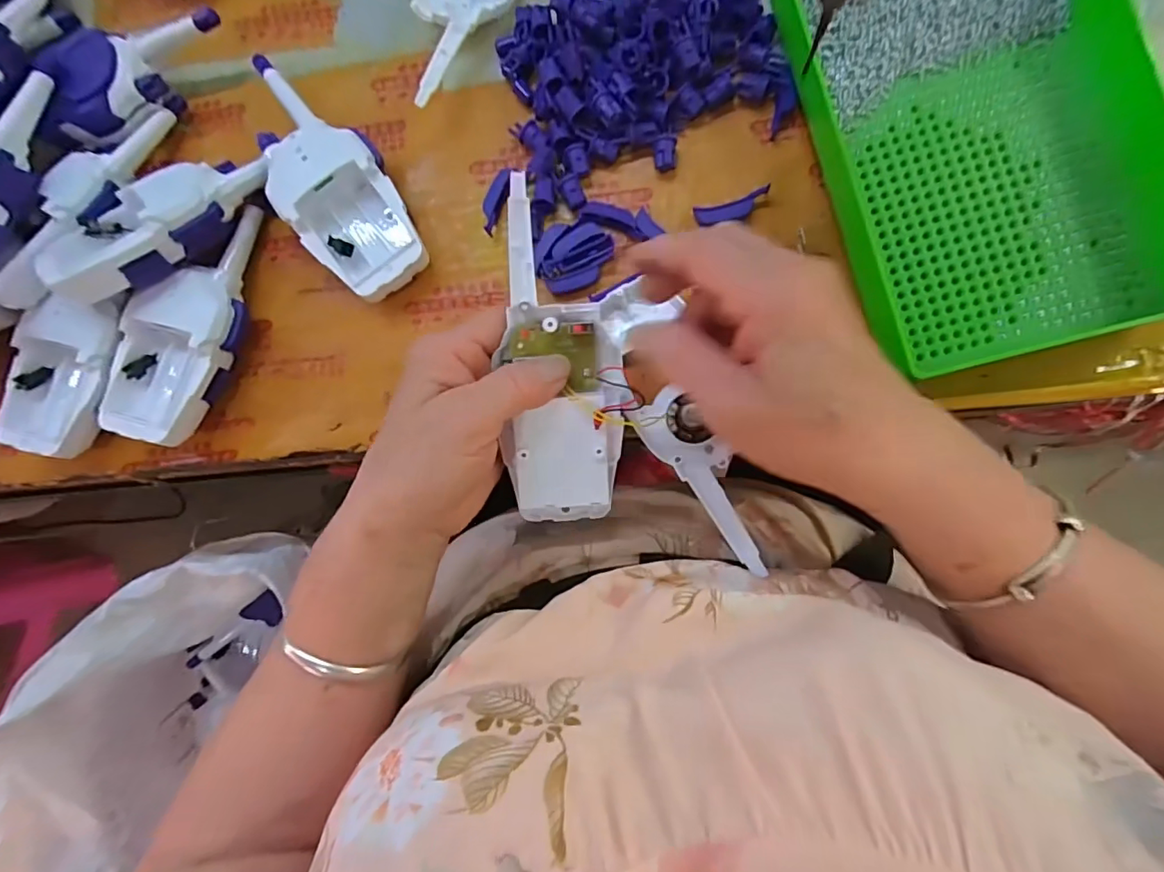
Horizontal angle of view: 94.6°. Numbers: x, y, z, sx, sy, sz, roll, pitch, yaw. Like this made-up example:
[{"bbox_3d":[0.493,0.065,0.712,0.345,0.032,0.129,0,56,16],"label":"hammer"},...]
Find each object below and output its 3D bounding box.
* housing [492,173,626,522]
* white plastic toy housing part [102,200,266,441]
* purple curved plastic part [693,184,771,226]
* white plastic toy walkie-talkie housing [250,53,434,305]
[{"bbox_3d":[-0.011,-0.035,0.266,0.060,0.022,0.161,-6,99,7],"label":"housing"},{"bbox_3d":[-0.240,-0.073,0.332,0.063,0.038,0.154,16,89,8],"label":"white plastic toy housing part"},{"bbox_3d":[0.087,-0.130,0.309,0.043,0.008,0.013,-13,85,5],"label":"purple curved plastic part"},{"bbox_3d":[-0.154,-0.154,0.325,0.064,0.033,0.157,-39,83,2],"label":"white plastic toy walkie-talkie housing"}]

